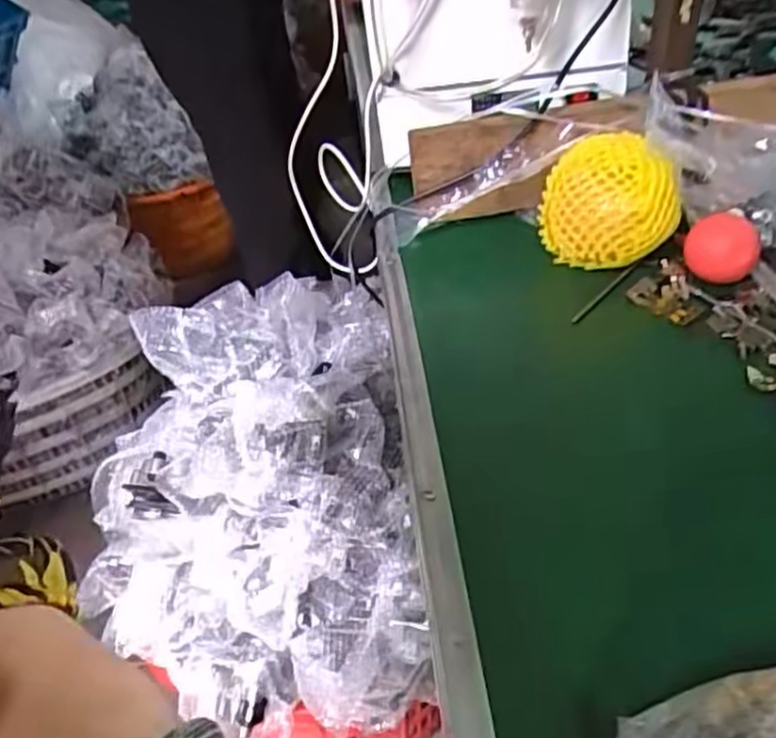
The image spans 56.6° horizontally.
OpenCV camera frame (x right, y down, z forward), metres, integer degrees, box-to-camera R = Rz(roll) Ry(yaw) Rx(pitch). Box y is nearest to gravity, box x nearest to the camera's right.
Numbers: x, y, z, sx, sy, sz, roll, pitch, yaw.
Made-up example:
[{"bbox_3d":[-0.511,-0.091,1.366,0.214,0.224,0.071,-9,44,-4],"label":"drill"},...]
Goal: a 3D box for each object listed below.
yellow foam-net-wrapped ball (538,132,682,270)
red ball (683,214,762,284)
[{"bbox_3d":[0.168,-0.123,0.551,0.079,0.087,0.084,-20,39,-16],"label":"yellow foam-net-wrapped ball"},{"bbox_3d":[0.244,-0.087,0.528,0.050,0.044,0.040,12,41,24],"label":"red ball"}]

